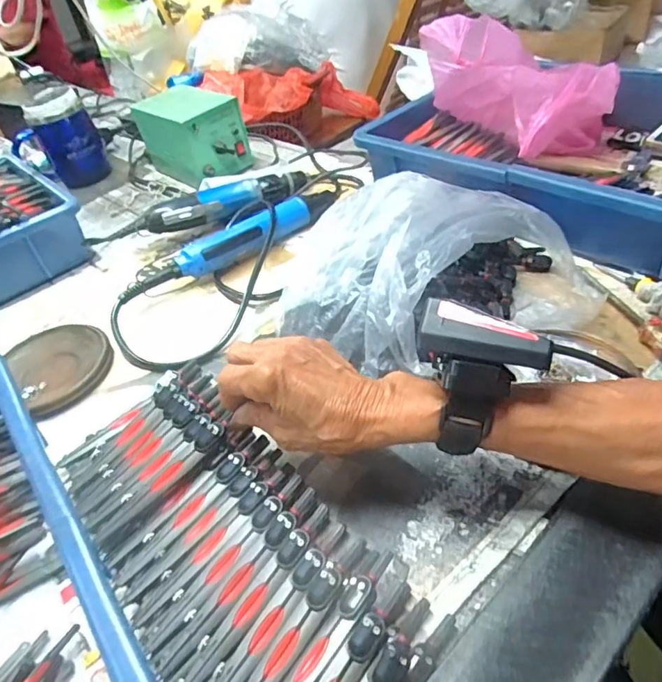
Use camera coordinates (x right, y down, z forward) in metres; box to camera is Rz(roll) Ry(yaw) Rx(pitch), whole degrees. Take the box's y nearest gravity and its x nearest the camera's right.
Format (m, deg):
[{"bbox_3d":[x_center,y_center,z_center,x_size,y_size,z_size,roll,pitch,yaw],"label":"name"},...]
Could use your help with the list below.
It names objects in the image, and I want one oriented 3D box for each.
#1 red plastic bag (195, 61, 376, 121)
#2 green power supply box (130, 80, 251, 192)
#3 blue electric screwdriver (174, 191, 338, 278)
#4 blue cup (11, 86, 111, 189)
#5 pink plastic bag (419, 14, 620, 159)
[{"bbox_3d":[-0.060,-0.474,1.024,0.154,0.100,0.346,25,30,27],"label":"red plastic bag"},{"bbox_3d":[-0.202,-0.296,0.785,0.157,0.098,0.091,26,54,36],"label":"green power supply box"},{"bbox_3d":[-0.075,-0.124,0.607,0.205,0.035,0.028,-36,46,-25],"label":"blue electric screwdriver"},{"bbox_3d":[-0.417,-0.303,0.831,0.111,0.122,0.075,-30,44,-19],"label":"blue cup"},{"bbox_3d":[0.208,-0.272,0.590,0.148,0.138,0.185,-37,46,-25],"label":"pink plastic bag"}]

